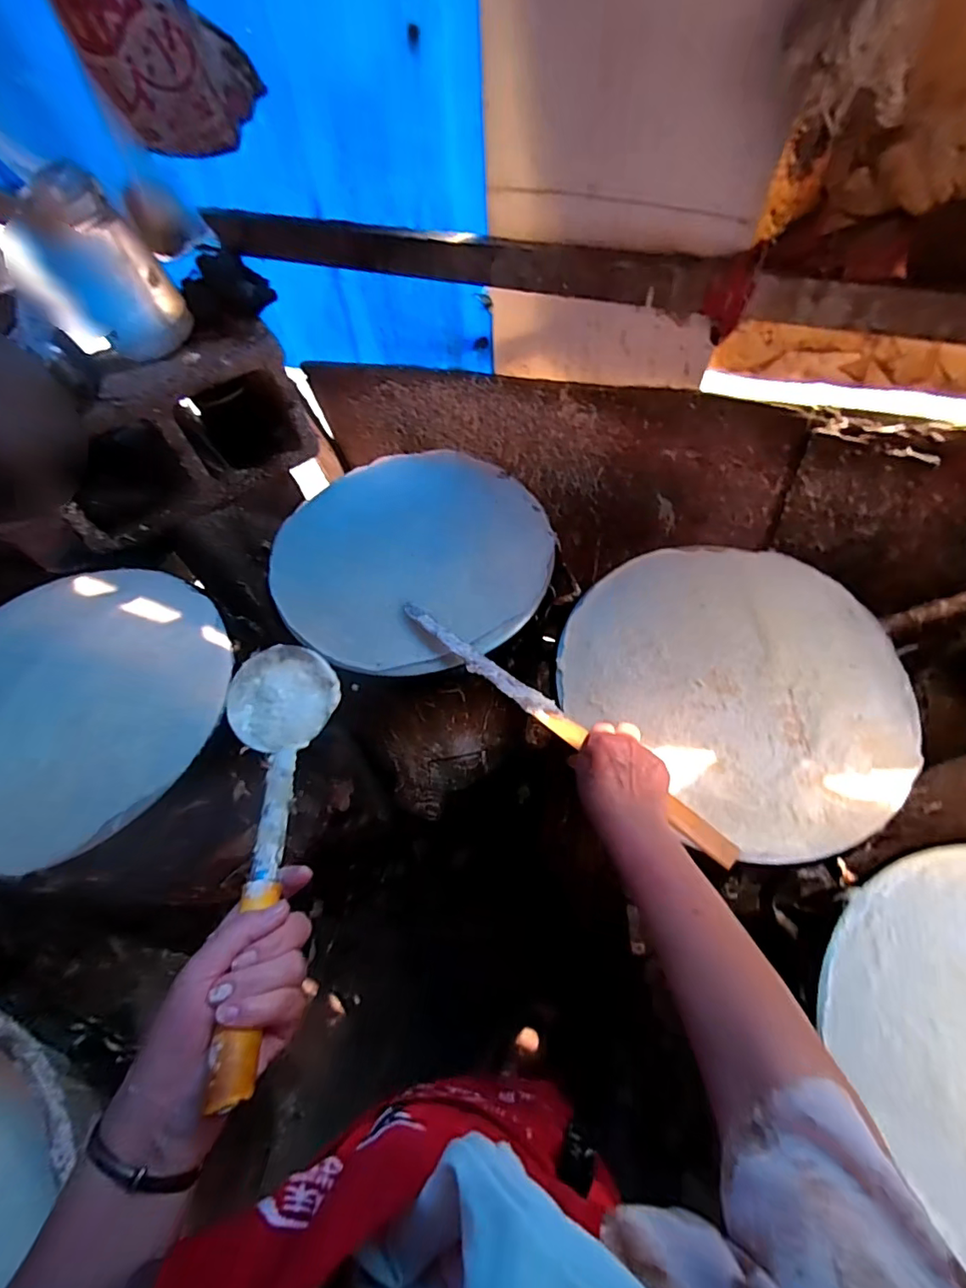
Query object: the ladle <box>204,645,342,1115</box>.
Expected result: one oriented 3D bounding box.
[{"bbox_3d":[-0.167,0.127,0.398,0.102,0.052,0.336,-11,38,-3],"label":"ladle"}]

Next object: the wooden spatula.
[{"bbox_3d":[0.066,0.072,0.562,0.430,0.011,0.028,37,67,25],"label":"wooden spatula"}]

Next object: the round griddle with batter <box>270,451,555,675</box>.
[{"bbox_3d":[-0.095,-0.131,0.726,0.359,0.029,0.366,-2,58,3],"label":"round griddle with batter"}]

